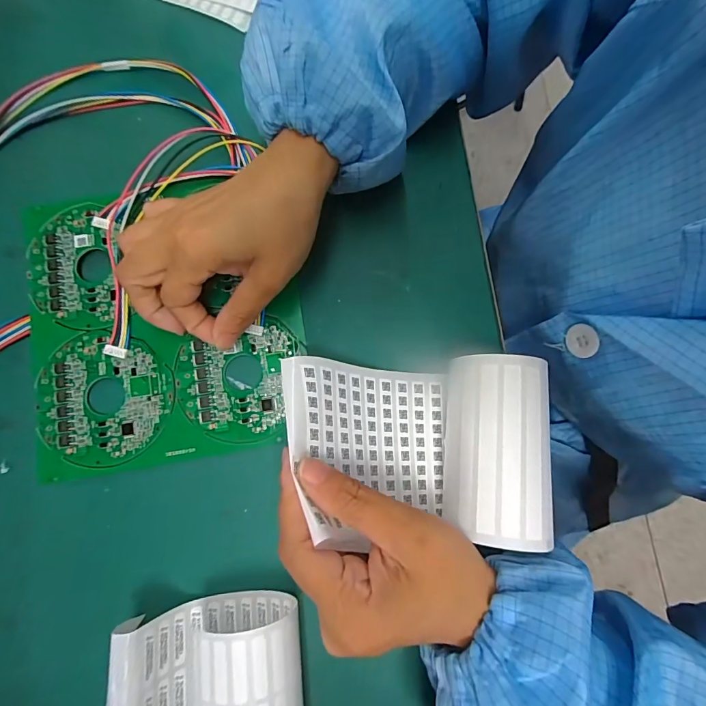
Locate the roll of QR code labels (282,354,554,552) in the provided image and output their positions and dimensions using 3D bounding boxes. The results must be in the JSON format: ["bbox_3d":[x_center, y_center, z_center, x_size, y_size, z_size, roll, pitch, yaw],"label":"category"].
[{"bbox_3d":[0.032,0.044,0.204,0.128,0.071,0.088,1,80,1],"label":"roll of QR code labels"}]

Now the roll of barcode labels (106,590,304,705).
[{"bbox_3d":[-0.067,0.173,0.193,0.087,0.048,0.084,-4,80,0],"label":"roll of barcode labels"}]

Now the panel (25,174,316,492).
[{"bbox_3d":[-0.117,-0.022,0.248,0.165,0.011,0.173,-9,80,-1],"label":"panel"}]

